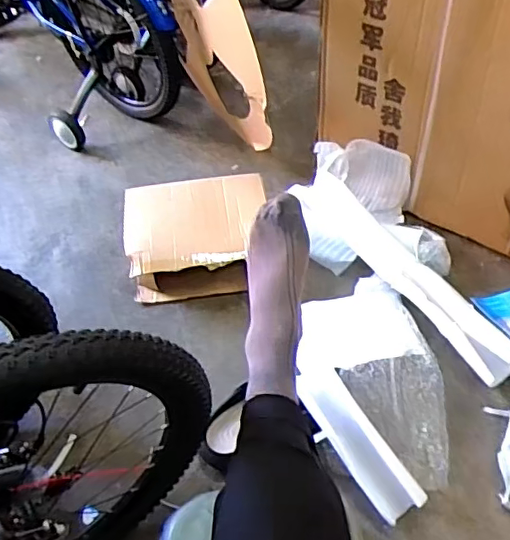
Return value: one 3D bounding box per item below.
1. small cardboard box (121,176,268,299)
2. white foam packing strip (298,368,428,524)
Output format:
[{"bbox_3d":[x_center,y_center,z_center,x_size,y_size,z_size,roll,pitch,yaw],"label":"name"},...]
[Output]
[{"bbox_3d":[-0.118,-0.070,1.186,0.295,0.122,0.241,-8,50,-1],"label":"small cardboard box"},{"bbox_3d":[0.155,0.257,0.863,0.076,0.035,0.247,-29,70,-18],"label":"white foam packing strip"}]

